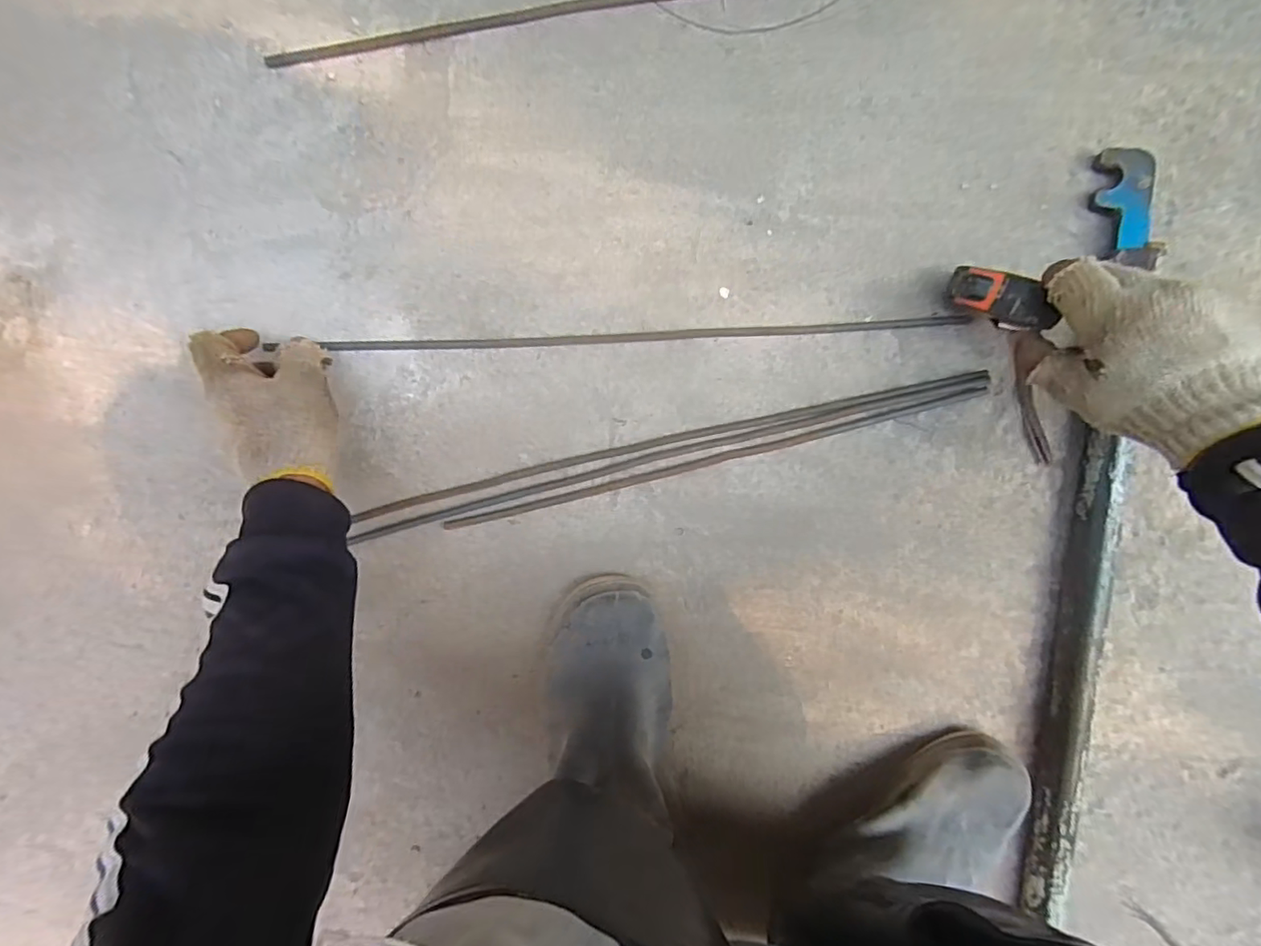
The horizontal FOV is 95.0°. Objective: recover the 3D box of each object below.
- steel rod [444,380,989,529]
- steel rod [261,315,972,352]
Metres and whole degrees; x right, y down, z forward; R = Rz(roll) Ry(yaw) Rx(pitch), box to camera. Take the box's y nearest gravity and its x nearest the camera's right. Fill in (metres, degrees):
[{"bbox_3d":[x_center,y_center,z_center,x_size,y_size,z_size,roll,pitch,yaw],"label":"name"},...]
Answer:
[{"bbox_3d":[0.064,-0.010,0.473,0.443,0.005,0.011,-15,95,4],"label":"steel rod"},{"bbox_3d":[-0.013,-0.110,0.471,0.566,0.006,0.010,-2,96,1],"label":"steel rod"}]

